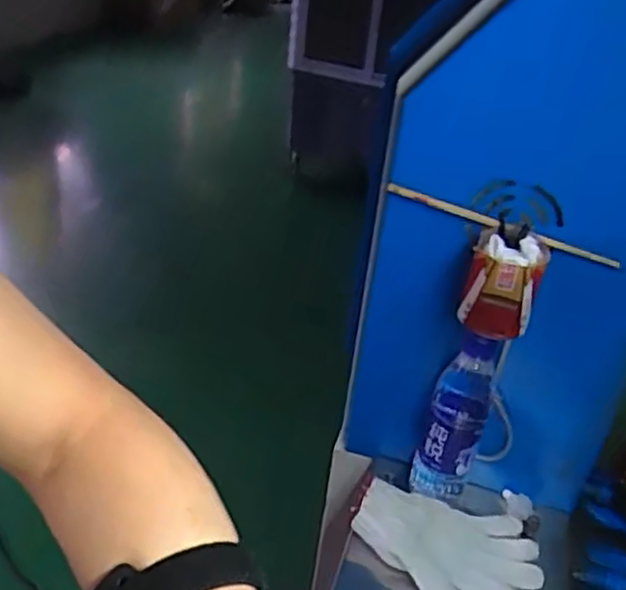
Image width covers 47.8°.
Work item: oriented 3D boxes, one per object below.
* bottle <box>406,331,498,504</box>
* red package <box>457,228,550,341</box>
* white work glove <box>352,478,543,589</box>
[{"bbox_3d":[0.155,0.135,0.772,0.064,0.214,0.064,16,32,14],"label":"bottle"},{"bbox_3d":[0.175,-0.007,0.657,0.063,0.087,0.058,16,32,14],"label":"red package"},{"bbox_3d":[0.138,0.267,0.739,0.192,0.031,0.116,21,43,0],"label":"white work glove"}]

